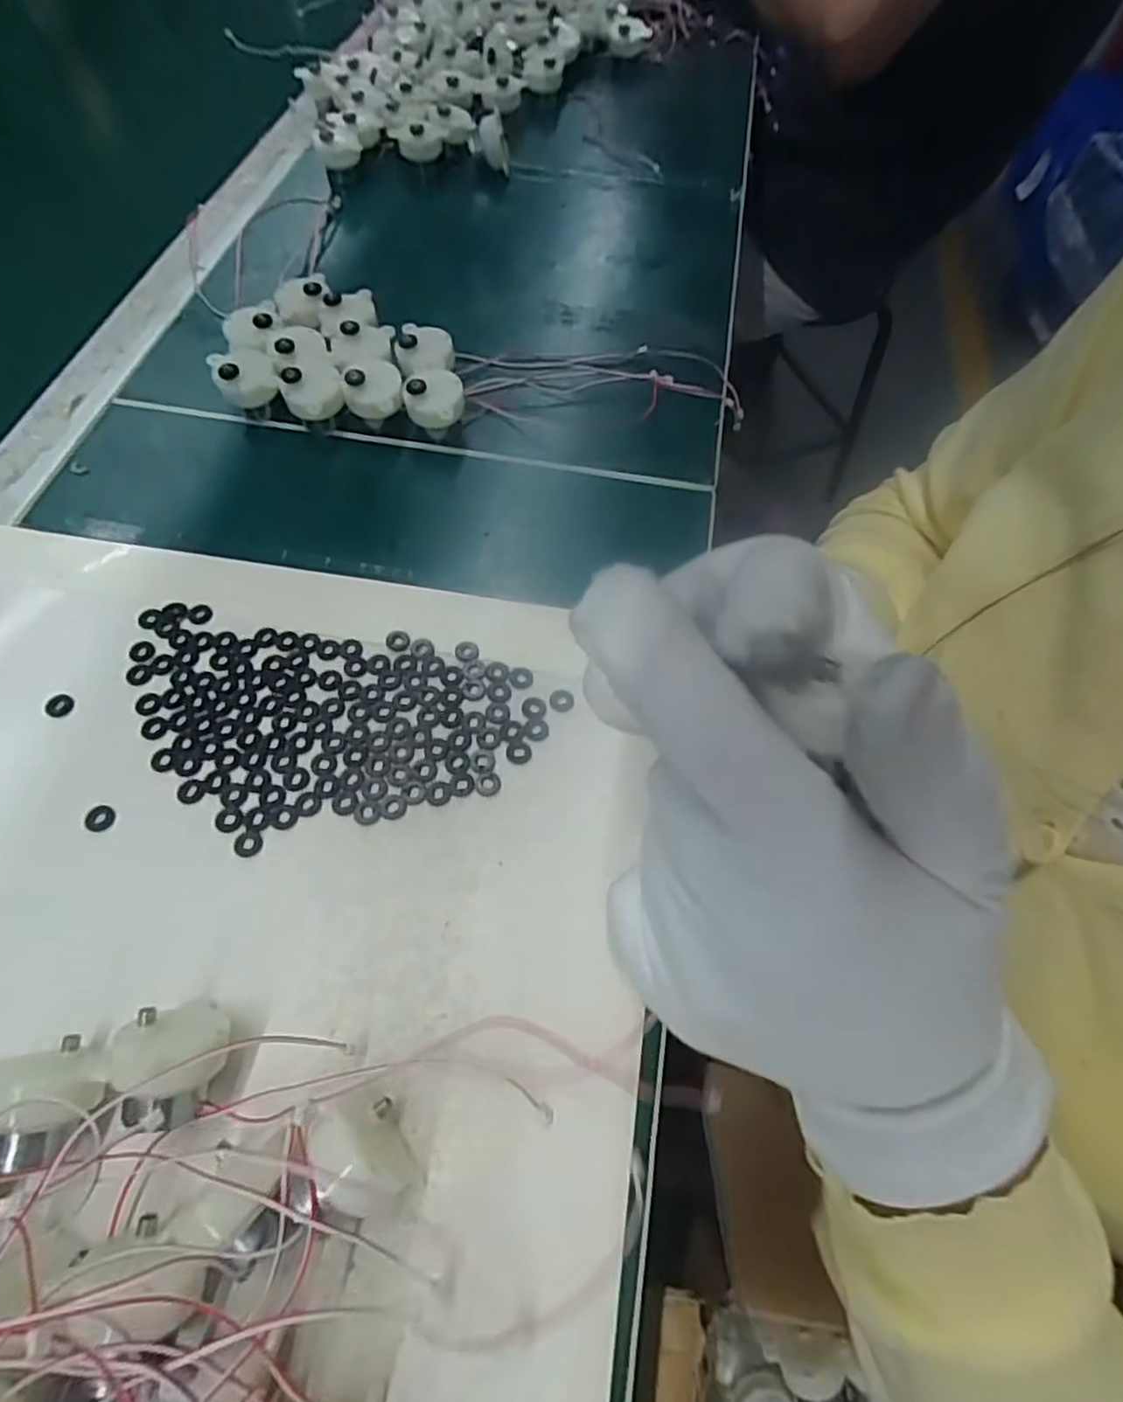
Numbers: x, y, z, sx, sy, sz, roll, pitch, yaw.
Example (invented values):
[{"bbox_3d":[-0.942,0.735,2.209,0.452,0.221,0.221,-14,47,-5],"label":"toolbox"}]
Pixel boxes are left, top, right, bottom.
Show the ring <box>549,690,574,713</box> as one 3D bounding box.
[{"bbox_3d":[0.000,-0.001,0.290,0.011,0.004,0.011,1,62,-2],"label":"ring"}]

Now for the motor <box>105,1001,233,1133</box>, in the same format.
[{"bbox_3d":[-0.122,0.114,0.208,0.031,0.030,0.032,12,62,3],"label":"motor"}]

